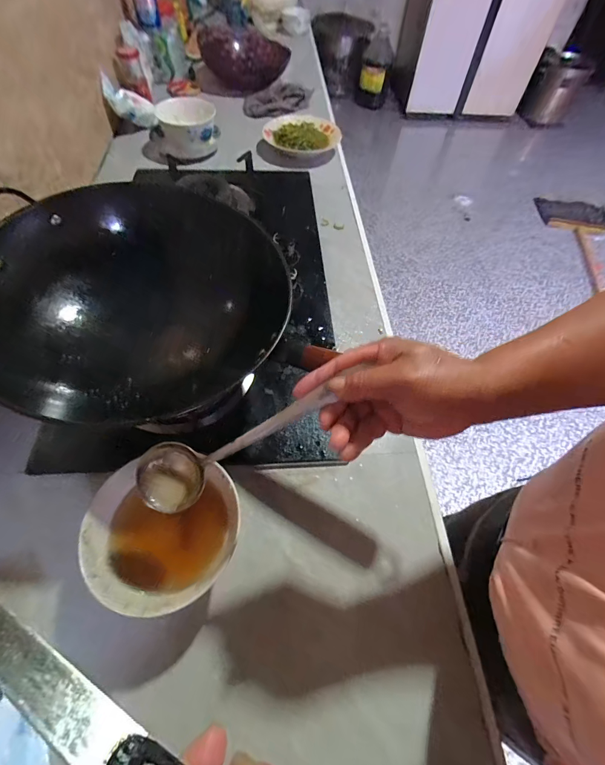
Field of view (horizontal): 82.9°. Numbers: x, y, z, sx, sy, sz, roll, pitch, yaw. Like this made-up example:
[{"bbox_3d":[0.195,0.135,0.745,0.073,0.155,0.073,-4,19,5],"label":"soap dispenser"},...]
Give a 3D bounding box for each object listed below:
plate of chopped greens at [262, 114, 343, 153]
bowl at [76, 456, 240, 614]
[{"bbox_3d":[0.006,-0.661,0.909,0.184,0.037,0.174,1,58,-2],"label":"plate of chopped greens"},{"bbox_3d":[-0.140,0.163,0.366,0.144,0.077,0.132,1,58,-2],"label":"bowl"}]

